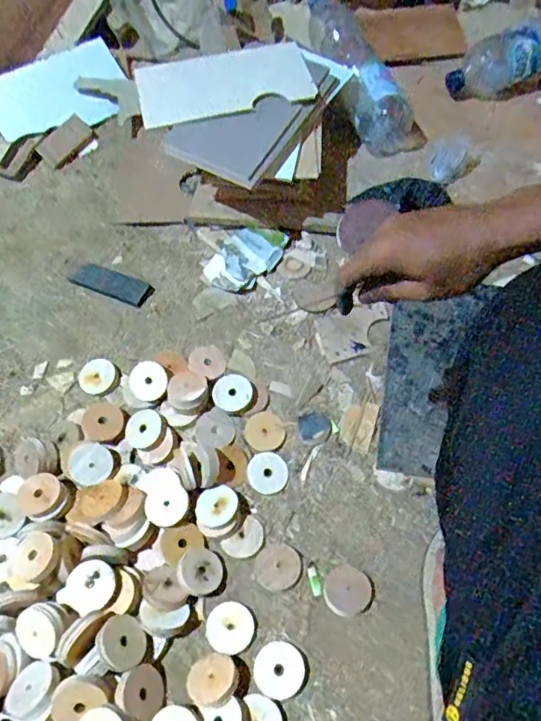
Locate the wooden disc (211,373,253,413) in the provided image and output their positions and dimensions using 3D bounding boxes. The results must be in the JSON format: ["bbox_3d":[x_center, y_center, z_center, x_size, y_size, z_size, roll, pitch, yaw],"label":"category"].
[{"bbox_3d":[-0.049,0.042,0.687,0.054,0.012,0.050,-3,65,7],"label":"wooden disc"}]

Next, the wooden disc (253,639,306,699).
[{"bbox_3d":[0.009,0.319,0.543,0.050,0.009,0.050,-1,62,1],"label":"wooden disc"}]

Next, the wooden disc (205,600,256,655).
[{"bbox_3d":[-0.044,0.287,0.566,0.050,0.006,0.050,-1,62,1],"label":"wooden disc"}]

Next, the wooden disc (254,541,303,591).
[{"bbox_3d":[0.009,0.234,0.600,0.050,0.004,0.052,-1,62,1],"label":"wooden disc"}]

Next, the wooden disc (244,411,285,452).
[{"bbox_3d":[-0.007,0.091,0.677,0.051,0.004,0.049,-1,71,3],"label":"wooden disc"}]

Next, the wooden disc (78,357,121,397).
[{"bbox_3d":[-0.235,0.021,0.723,0.053,0.020,0.053,-1,62,1],"label":"wooden disc"}]

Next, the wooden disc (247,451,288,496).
[{"bbox_3d":[-0.003,0.141,0.658,0.050,0.012,0.050,-1,62,1],"label":"wooden disc"}]

